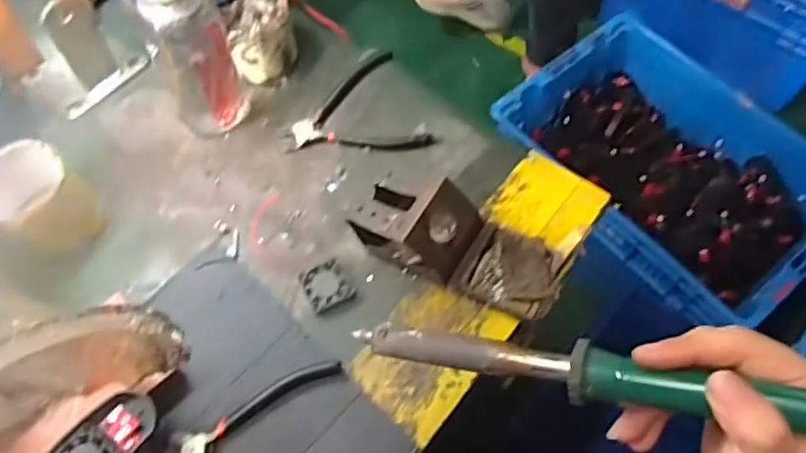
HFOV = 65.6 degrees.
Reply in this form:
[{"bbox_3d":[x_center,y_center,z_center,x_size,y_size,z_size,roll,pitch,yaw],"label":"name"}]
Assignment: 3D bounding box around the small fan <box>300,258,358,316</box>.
[{"bbox_3d":[-0.068,0.053,0.555,0.038,0.008,0.042,-27,64,-13],"label":"small fan"}]

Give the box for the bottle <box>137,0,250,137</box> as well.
[{"bbox_3d":[-0.191,-0.154,0.576,0.069,0.177,0.061,-26,64,-12],"label":"bottle"}]

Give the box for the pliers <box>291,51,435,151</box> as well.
[{"bbox_3d":[-0.042,-0.129,0.647,0.144,0.019,0.111,0,61,1],"label":"pliers"}]

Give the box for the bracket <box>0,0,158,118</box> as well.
[{"bbox_3d":[-0.355,-0.193,0.632,0.097,0.125,0.113,40,69,20],"label":"bracket"}]

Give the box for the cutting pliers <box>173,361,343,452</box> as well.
[{"bbox_3d":[-0.112,0.174,0.486,0.133,0.011,0.131,-4,61,-1],"label":"cutting pliers"}]

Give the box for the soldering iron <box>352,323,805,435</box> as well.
[{"bbox_3d":[0.097,0.078,0.320,0.272,0.027,0.026,5,59,29],"label":"soldering iron"}]

